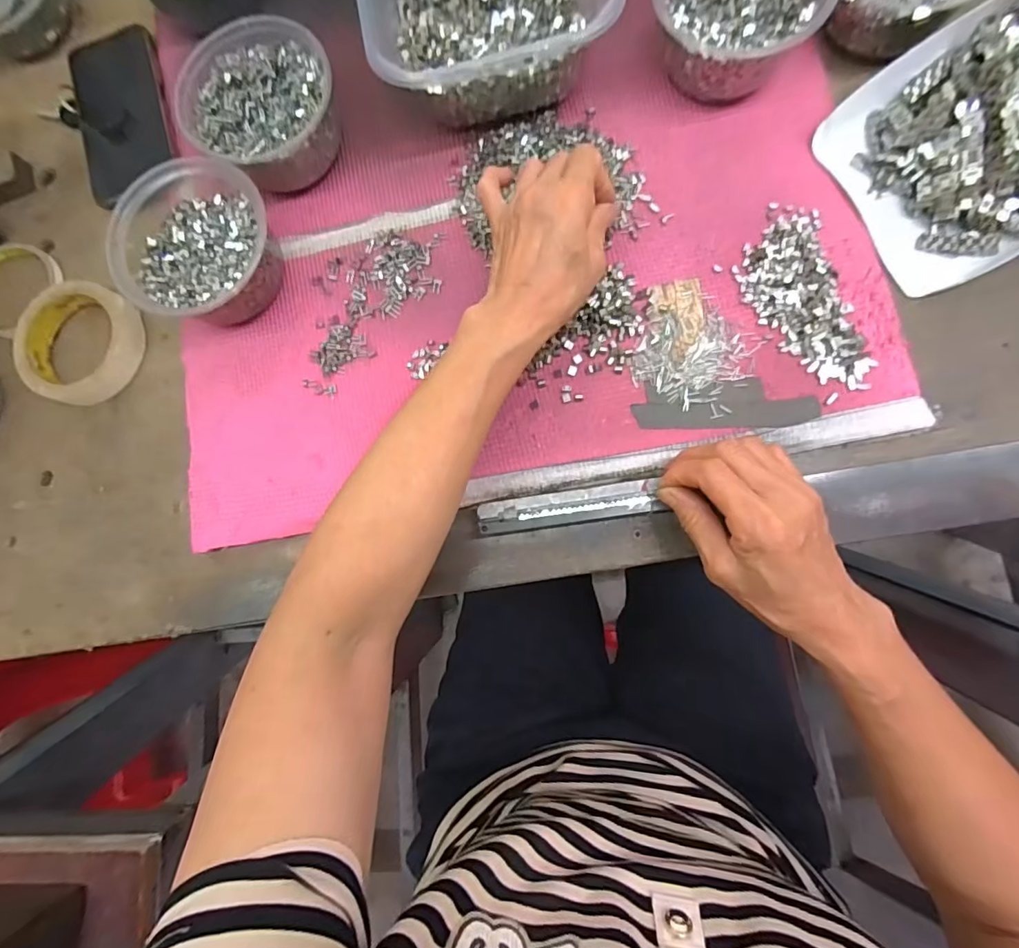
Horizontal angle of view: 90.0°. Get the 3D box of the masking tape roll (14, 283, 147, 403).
[{"bbox_3d":[-0.355,-0.107,0.419,0.093,0.021,0.096,-1,82,6],"label":"masking tape roll"}]

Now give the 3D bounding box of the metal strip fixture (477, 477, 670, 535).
[{"bbox_3d":[0.040,0.023,0.343,0.119,0.009,0.022,-8,84,5],"label":"metal strip fixture"}]

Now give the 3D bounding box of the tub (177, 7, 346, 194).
[{"bbox_3d":[-0.186,-0.280,0.392,0.109,0.054,0.117,-1,82,6],"label":"tub"}]

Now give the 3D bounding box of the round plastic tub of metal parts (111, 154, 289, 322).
[{"bbox_3d":[-0.226,-0.168,0.383,0.114,0.056,0.111,-1,82,6],"label":"round plastic tub of metal parts"}]

